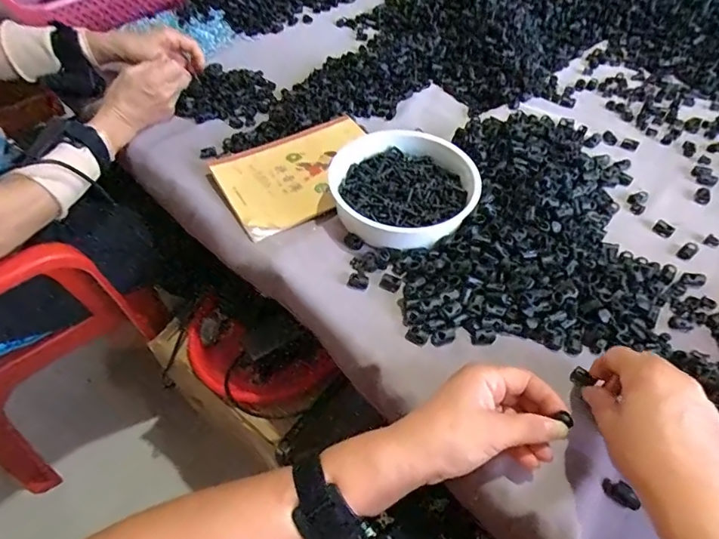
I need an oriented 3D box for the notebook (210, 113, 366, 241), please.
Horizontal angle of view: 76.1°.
[{"bbox_3d":[-0.067,-0.124,0.568,0.201,0.011,0.138,-27,59,-20],"label":"notebook"}]

